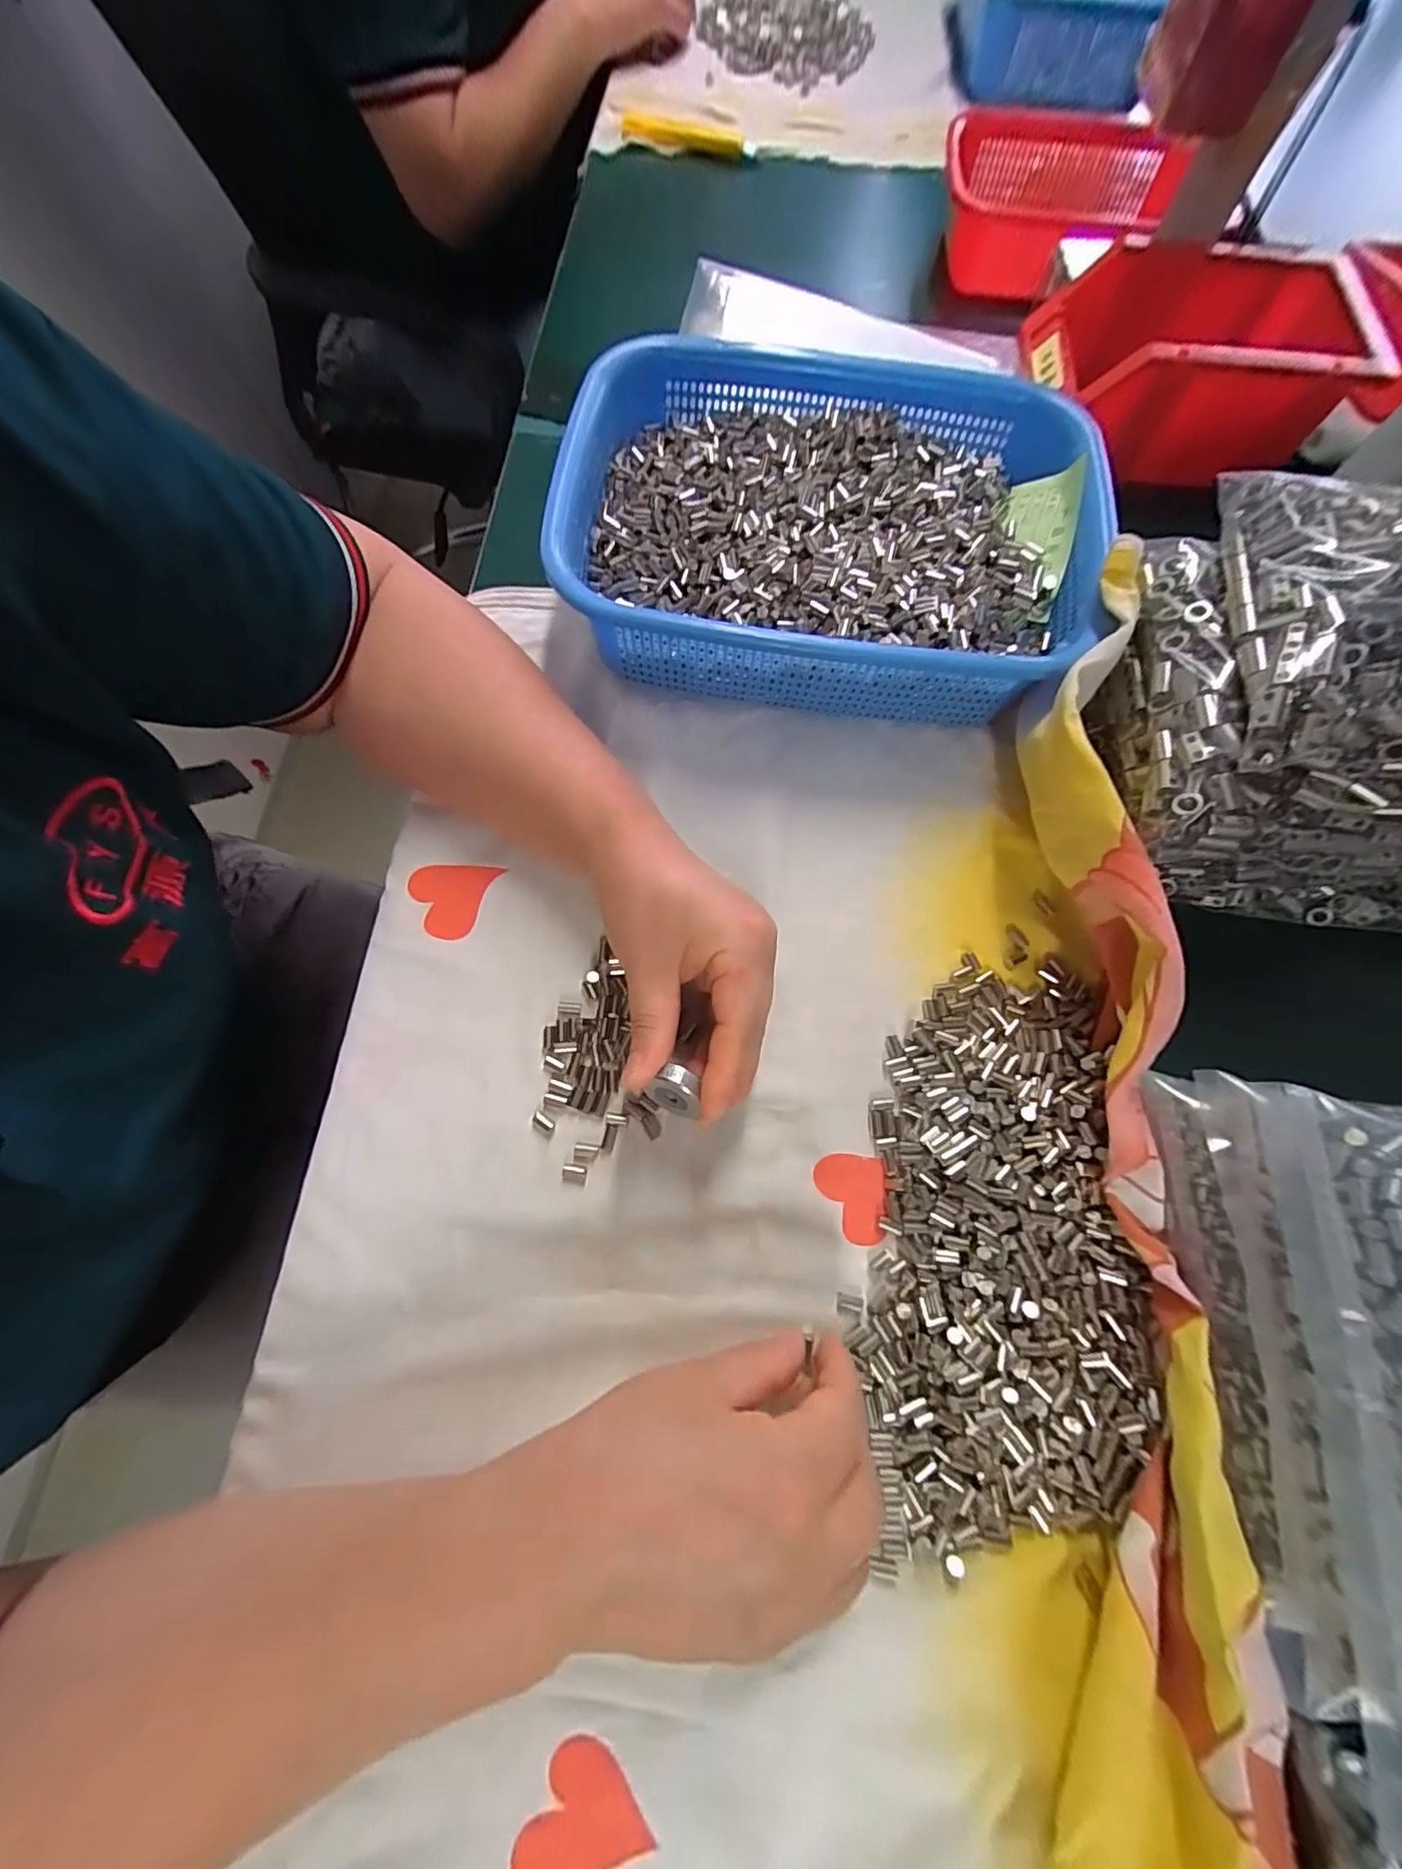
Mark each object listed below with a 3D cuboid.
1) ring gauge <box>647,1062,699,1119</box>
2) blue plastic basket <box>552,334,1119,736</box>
[{"bbox_3d":[-0.008,0.064,0.244,0.020,0.025,0.010,31,41,-1],"label":"ring gauge"},{"bbox_3d":[0.070,-0.223,0.340,0.287,0.075,0.210,6,72,1],"label":"blue plastic basket"}]

